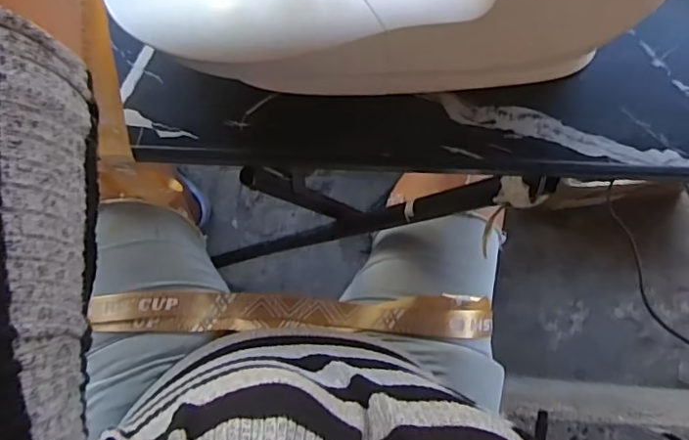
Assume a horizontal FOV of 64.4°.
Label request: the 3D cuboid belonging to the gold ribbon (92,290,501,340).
[{"bbox_3d":[-0.041,0.103,0.599,0.419,0.059,0.044,2,79,-5],"label":"gold ribbon"}]

